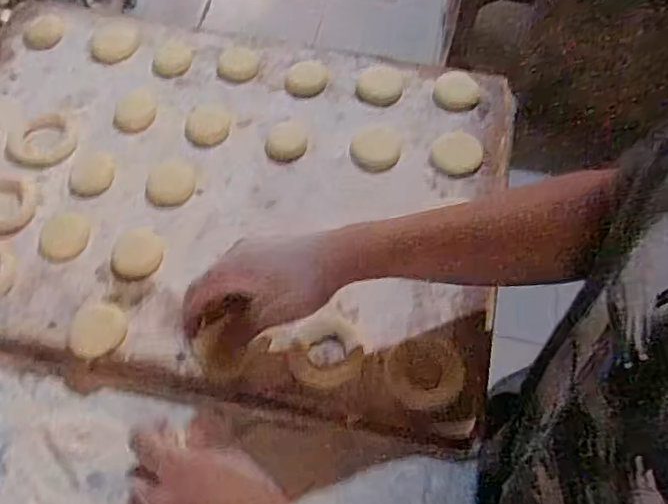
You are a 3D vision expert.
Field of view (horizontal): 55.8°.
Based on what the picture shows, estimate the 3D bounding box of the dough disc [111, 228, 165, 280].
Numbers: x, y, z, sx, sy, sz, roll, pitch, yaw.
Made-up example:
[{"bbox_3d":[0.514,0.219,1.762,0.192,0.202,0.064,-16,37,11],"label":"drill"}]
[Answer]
[{"bbox_3d":[-0.187,0.001,0.601,0.047,0.004,0.057,12,62,6],"label":"dough disc"}]

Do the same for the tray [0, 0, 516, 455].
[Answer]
[{"bbox_3d":[-0.132,-0.068,0.646,0.602,0.027,0.445,11,62,5],"label":"tray"}]

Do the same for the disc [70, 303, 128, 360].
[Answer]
[{"bbox_3d":[-0.208,0.069,0.558,0.048,0.007,0.049,0,62,-1],"label":"disc"}]

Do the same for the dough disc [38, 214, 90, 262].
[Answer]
[{"bbox_3d":[-0.261,-0.014,0.611,0.045,0.005,0.053,1,62,-1],"label":"dough disc"}]

